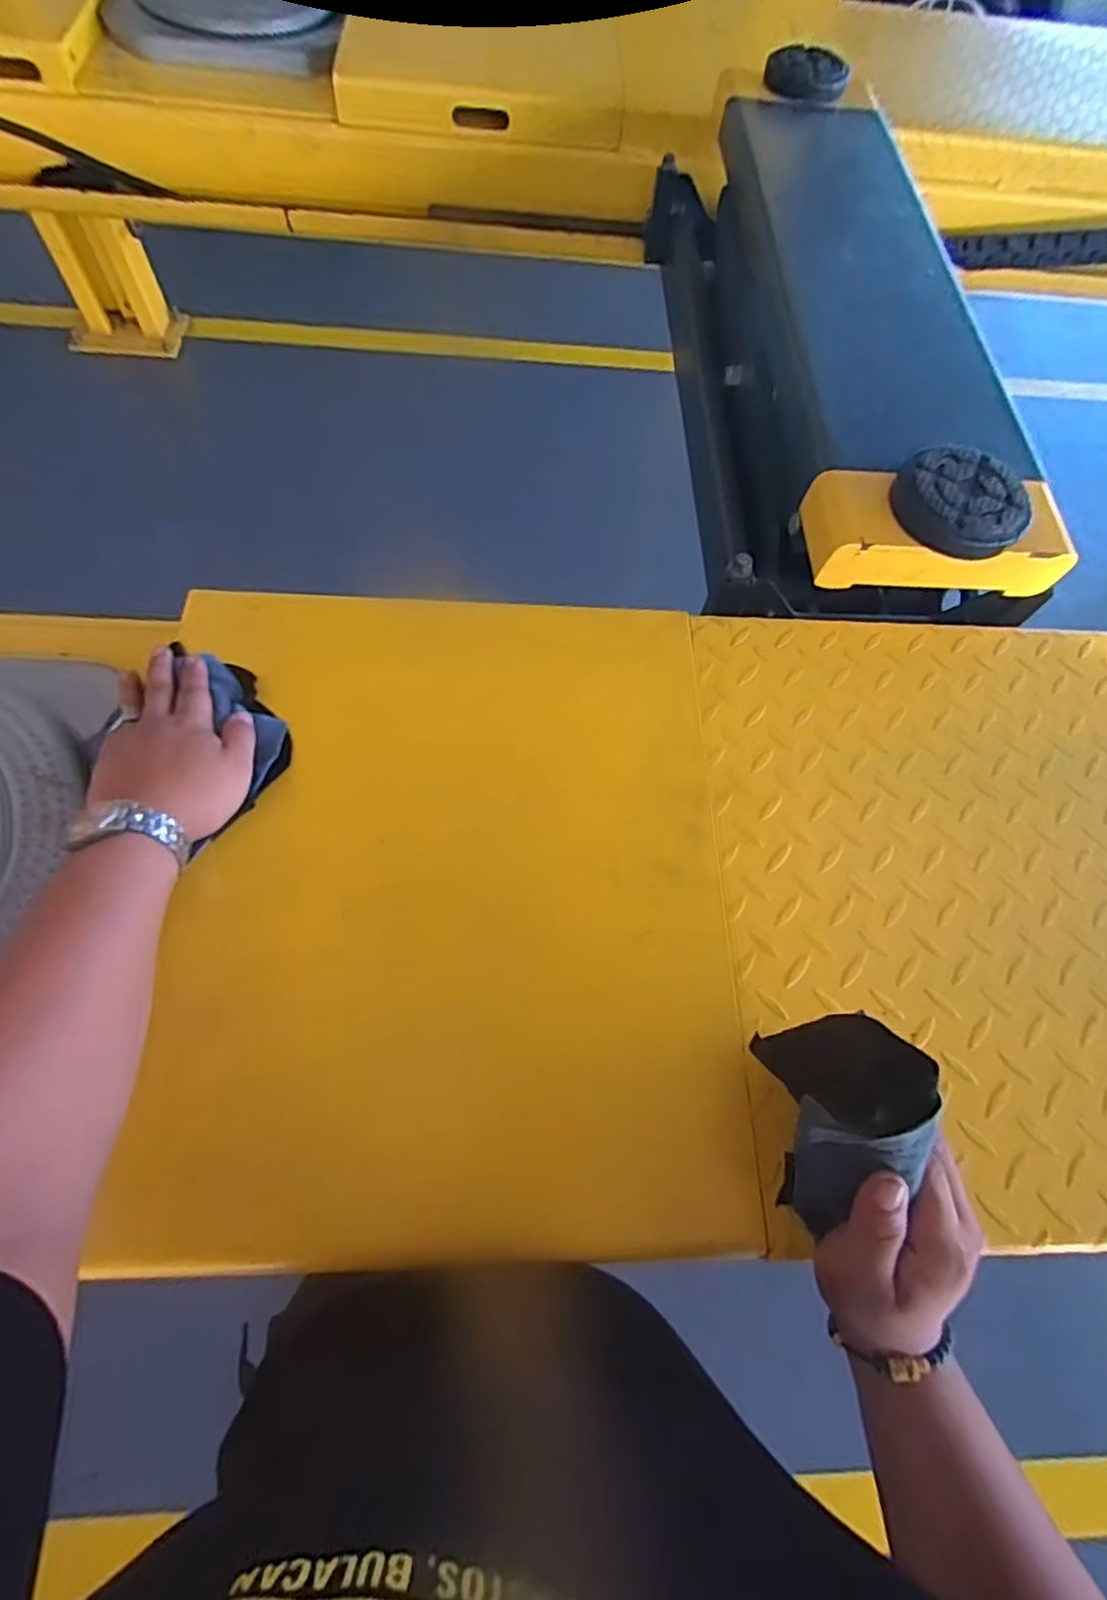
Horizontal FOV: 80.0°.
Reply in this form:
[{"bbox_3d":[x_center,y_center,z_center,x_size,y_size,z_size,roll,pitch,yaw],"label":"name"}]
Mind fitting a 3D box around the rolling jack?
[{"bbox_3d":[0.320,-0.575,0.836,0.310,0.233,0.897,-2,66,-5],"label":"rolling jack"}]

